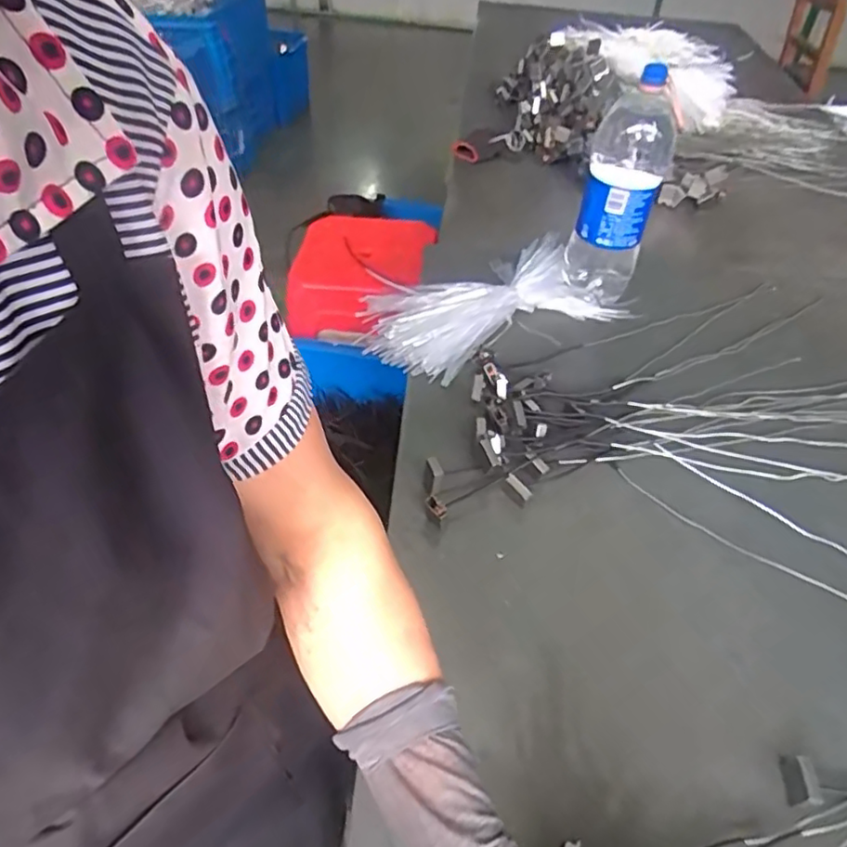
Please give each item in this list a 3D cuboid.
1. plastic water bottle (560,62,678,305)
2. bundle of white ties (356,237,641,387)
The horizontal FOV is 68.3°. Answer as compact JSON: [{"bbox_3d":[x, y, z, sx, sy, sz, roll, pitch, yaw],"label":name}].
[{"bbox_3d":[0.276,-0.316,0.891,0.107,0.306,0.098,14,47,10],"label":"plastic water bottle"},{"bbox_3d":[0.097,-0.181,0.929,0.383,0.056,0.220,-19,50,-20],"label":"bundle of white ties"}]

